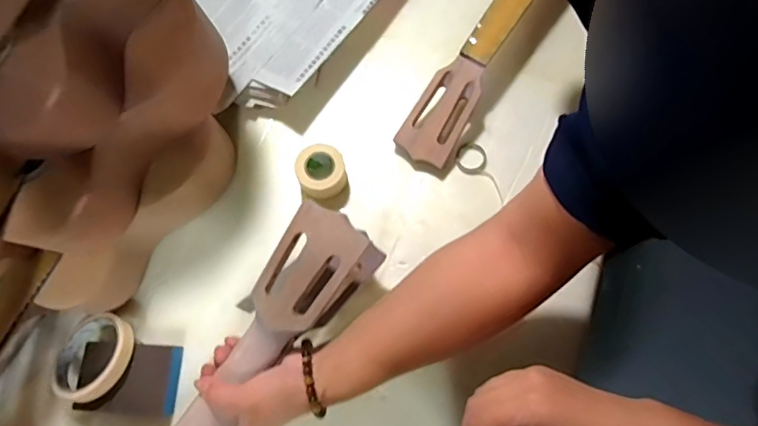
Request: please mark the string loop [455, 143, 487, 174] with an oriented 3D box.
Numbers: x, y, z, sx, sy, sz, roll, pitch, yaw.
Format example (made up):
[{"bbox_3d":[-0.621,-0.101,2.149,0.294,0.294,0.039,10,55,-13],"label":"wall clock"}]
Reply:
[{"bbox_3d":[0.108,-0.063,0.585,0.037,0.008,0.038,0,74,2],"label":"string loop"}]

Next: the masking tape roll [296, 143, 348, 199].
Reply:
[{"bbox_3d":[-0.065,-0.047,0.577,0.053,0.039,0.052,0,74,2],"label":"masking tape roll"}]

